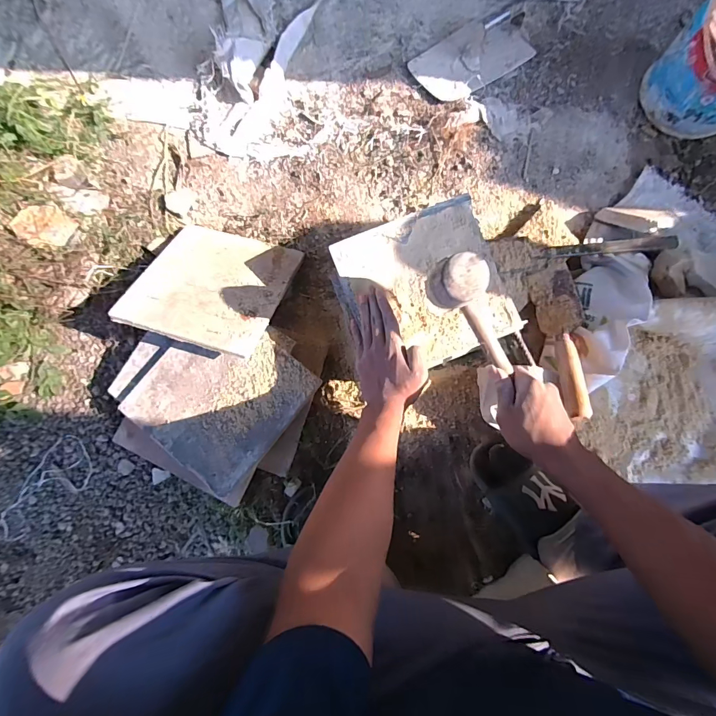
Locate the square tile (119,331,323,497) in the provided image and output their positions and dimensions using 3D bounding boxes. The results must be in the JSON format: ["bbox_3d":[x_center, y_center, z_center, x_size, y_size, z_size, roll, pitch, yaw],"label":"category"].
[{"bbox_3d":[-0.232,0.059,0.638,0.244,0.028,0.240,37,85,11],"label":"square tile"}]

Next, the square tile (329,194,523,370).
[{"bbox_3d":[0.098,-0.108,0.576,0.227,0.014,0.228,-20,83,4],"label":"square tile"}]

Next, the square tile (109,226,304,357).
[{"bbox_3d":[-0.253,-0.131,0.668,0.241,0.013,0.246,15,56,4],"label":"square tile"}]

